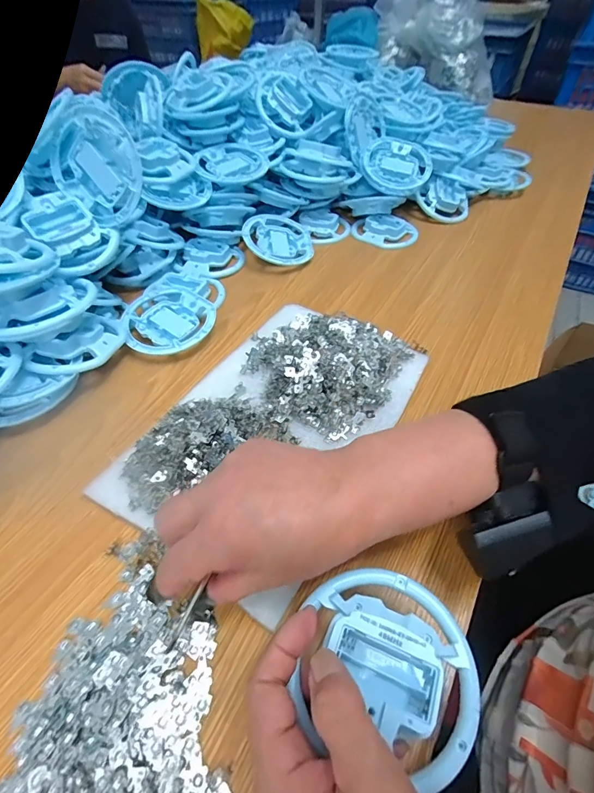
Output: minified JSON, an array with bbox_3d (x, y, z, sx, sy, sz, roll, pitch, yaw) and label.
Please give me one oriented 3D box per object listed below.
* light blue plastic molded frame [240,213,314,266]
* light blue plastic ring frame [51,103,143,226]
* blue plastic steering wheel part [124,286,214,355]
[{"bbox_3d":[-0.027,-0.225,0.577,0.103,0.021,0.101,7,55,-15],"label":"light blue plastic molded frame"},{"bbox_3d":[-0.201,-0.239,0.412,0.098,0.091,0.019,44,27,-4],"label":"light blue plastic ring frame"},{"bbox_3d":[-0.153,-0.086,0.462,0.101,0.030,0.111,0,48,0],"label":"blue plastic steering wheel part"}]

